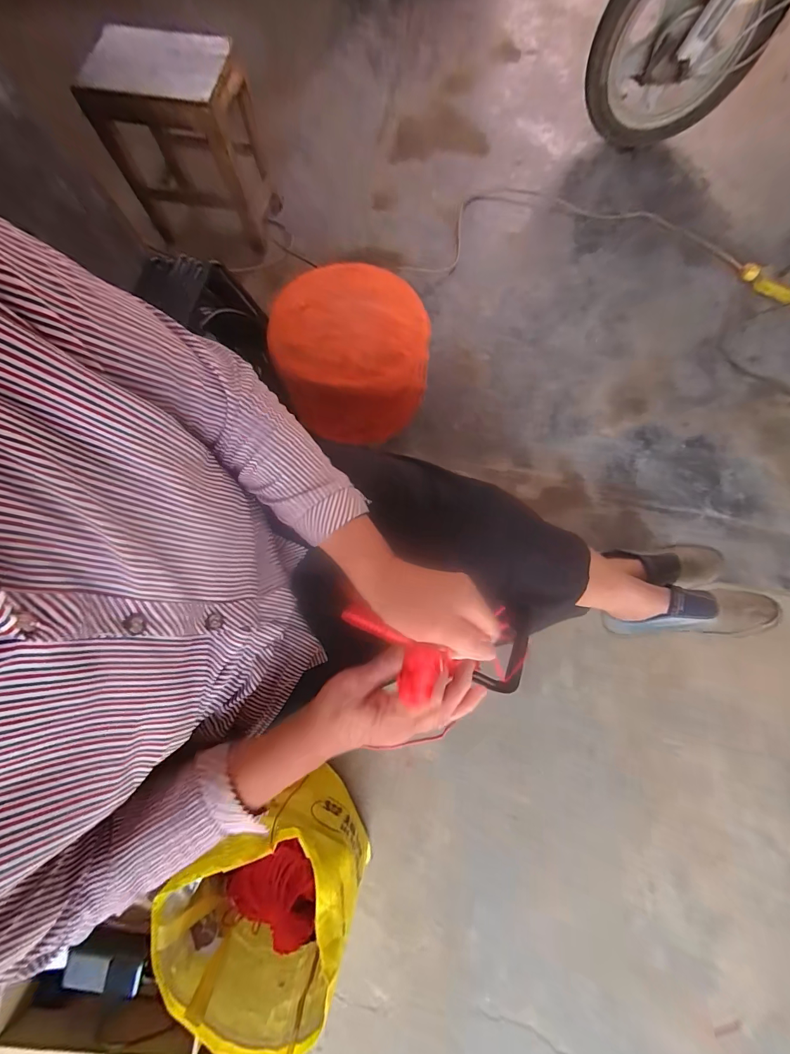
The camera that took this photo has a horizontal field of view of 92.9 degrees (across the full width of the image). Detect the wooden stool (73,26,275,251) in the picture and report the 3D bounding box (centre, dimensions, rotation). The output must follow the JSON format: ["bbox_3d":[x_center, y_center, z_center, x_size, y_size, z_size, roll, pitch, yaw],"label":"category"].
[{"bbox_3d":[-0.475,-0.890,0.897,0.319,0.299,0.211,8,79,3],"label":"wooden stool"}]

